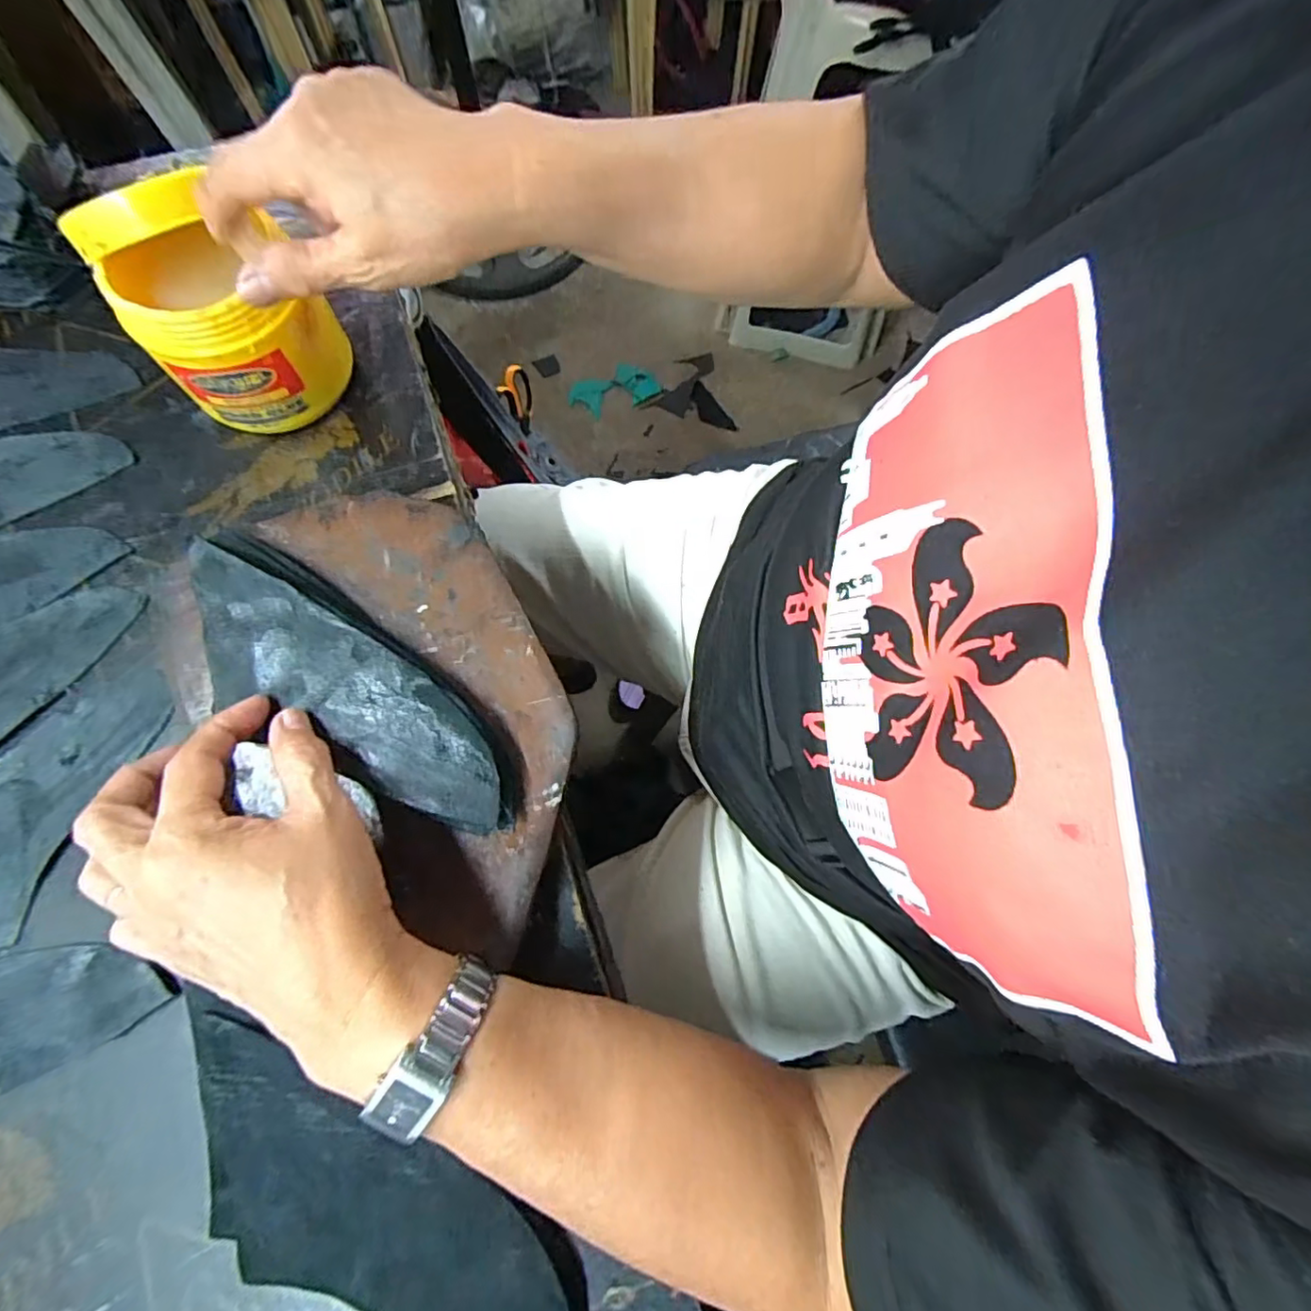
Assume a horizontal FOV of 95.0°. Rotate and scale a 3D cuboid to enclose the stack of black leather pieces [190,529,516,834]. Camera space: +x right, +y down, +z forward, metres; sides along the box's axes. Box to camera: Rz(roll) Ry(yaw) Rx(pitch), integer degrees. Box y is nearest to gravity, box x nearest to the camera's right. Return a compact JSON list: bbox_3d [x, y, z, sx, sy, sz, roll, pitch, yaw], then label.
[{"bbox_3d":[-0.151,0.014,0.290,0.202,0.021,0.065,37,75,8],"label":"stack of black leather pieces"}]

